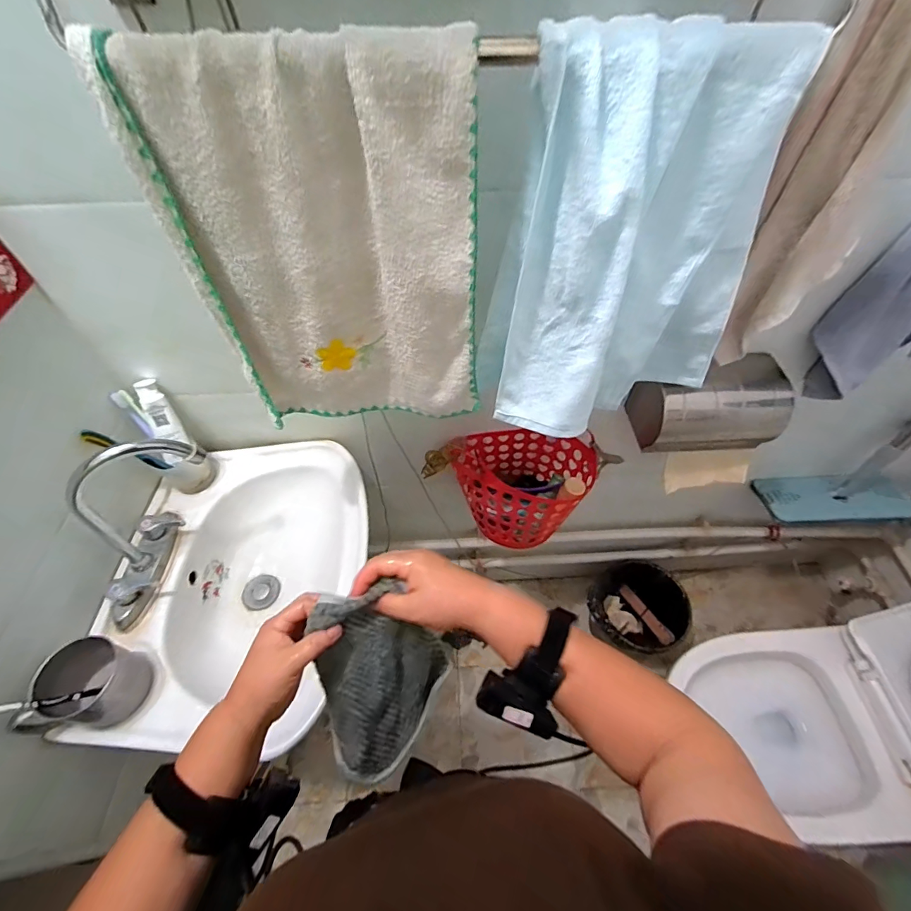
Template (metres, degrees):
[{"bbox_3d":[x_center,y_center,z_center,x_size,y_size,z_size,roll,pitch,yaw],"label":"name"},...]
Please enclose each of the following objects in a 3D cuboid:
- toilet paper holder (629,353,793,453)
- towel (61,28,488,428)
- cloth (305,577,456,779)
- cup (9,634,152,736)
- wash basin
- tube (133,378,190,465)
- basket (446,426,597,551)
[{"bbox_3d":[0.415,-0.085,0.718,0.213,0.102,0.132,-1,53,0],"label":"toilet paper holder"},{"bbox_3d":[-0.109,-0.163,0.421,0.247,0.350,0.038,-2,53,0],"label":"towel"},{"bbox_3d":[-0.067,0.224,0.454,0.134,0.238,0.037,-14,26,-26],"label":"cloth"},{"bbox_3d":[-0.454,0.292,0.543,0.092,0.081,0.106,8,54,7],"label":"cup"},{"bbox_3d":[-0.330,0.211,0.739,0.373,0.141,0.474,-2,53,-1],"label":"wash basin"},{"bbox_3d":[-0.476,-0.054,0.708,0.039,0.140,0.028,-13,25,-8],"label":"tube"},{"bbox_3d":[0.122,0.055,0.842,0.272,0.176,0.180,2,53,2],"label":"basket"}]

